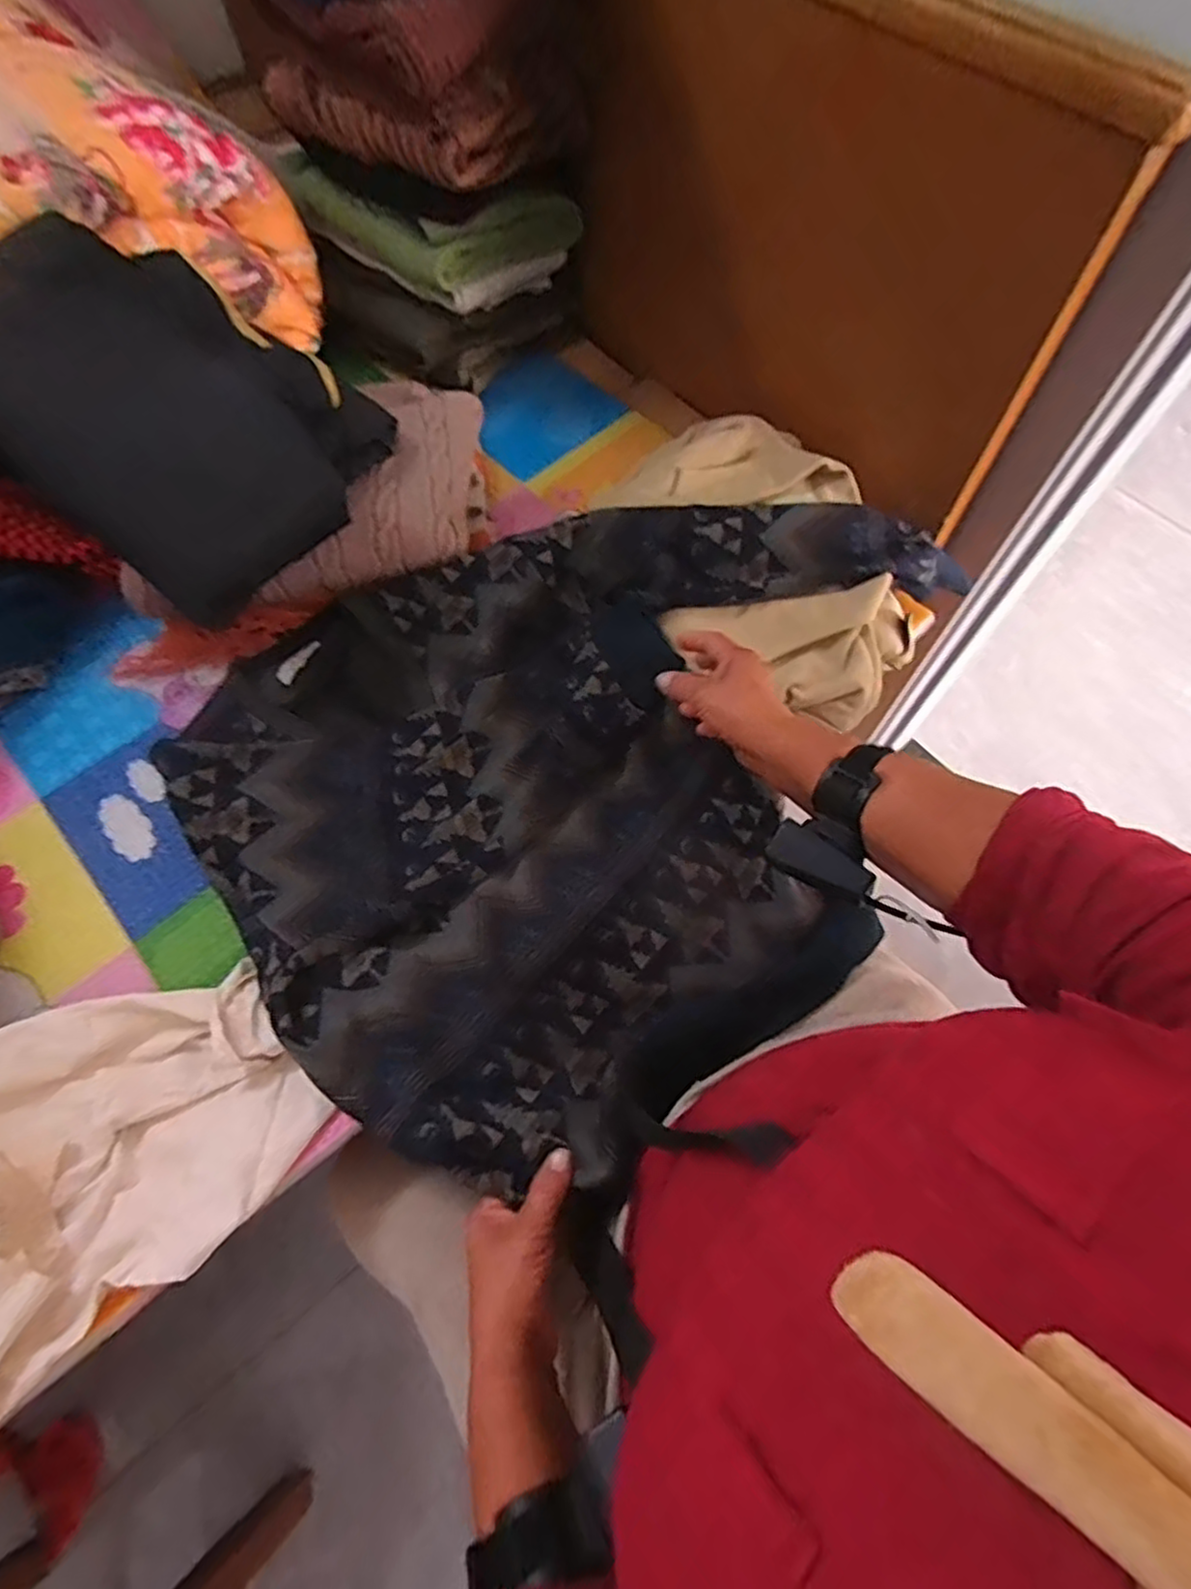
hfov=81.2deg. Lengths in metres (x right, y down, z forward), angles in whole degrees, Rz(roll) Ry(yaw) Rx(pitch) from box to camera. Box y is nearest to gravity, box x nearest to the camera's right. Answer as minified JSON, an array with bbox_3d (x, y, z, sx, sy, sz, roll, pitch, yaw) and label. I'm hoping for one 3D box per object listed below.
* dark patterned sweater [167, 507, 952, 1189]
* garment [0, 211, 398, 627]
[{"bbox_3d":[-0.001,-0.047,0.628,0.659,0.092,0.554,-35,69,-14],"label":"dark patterned sweater"},{"bbox_3d":[-0.375,-0.351,0.636,0.318,0.164,0.267,39,72,17],"label":"garment"}]

